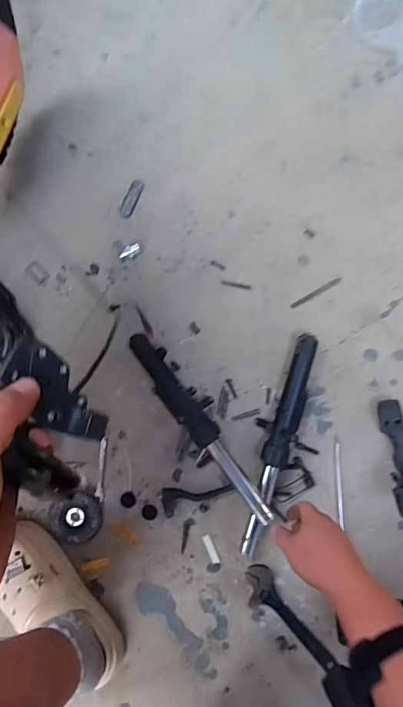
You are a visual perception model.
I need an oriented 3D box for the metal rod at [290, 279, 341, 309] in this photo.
[{"bbox_3d":[0.192,-0.101,0.745,0.094,0.005,0.009,-30,84,1],"label":"metal rod"}]

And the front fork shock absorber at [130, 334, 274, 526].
[{"bbox_3d":[-0.001,0.113,0.712,0.055,0.056,0.350,-38,79,0],"label":"front fork shock absorber"}]

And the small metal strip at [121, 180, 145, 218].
[{"bbox_3d":[-0.122,-0.272,0.782,0.023,0.004,0.071,22,87,6],"label":"small metal strip"}]

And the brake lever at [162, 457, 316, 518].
[{"bbox_3d":[0.059,0.224,0.711,0.242,0.021,0.061,-14,84,3],"label":"brake lever"}]

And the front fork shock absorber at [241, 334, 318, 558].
[{"bbox_3d":[0.116,0.141,0.706,0.061,0.041,0.357,19,86,5],"label":"front fork shock absorber"}]

